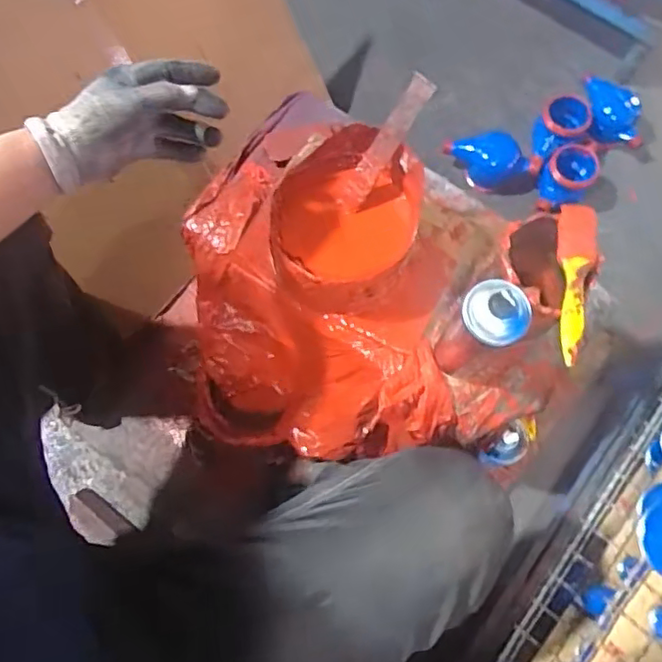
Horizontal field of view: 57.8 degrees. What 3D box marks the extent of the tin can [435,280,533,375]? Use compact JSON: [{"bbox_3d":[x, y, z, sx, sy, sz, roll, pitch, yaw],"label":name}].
[{"bbox_3d":[0.156,0.001,0.632,0.061,0.166,0.060,0,72,0],"label":"tin can"}]

